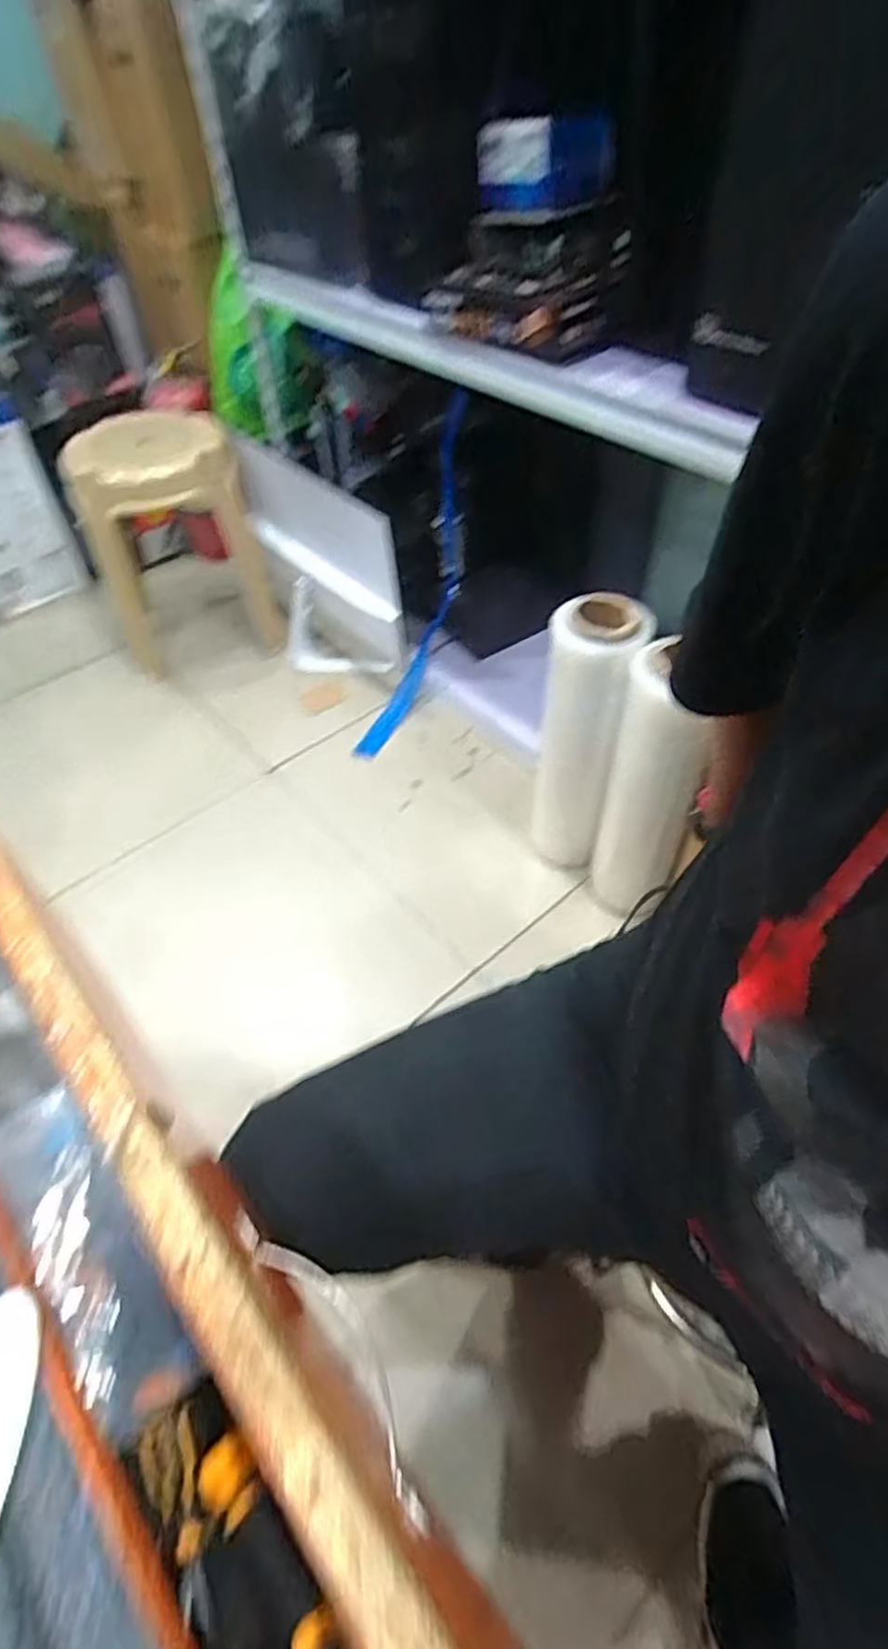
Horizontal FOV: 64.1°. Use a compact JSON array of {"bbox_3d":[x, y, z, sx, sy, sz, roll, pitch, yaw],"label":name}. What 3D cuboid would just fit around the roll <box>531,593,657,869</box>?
[{"bbox_3d":[0.212,-0.125,1.093,0.113,0.437,0.117,-1,50,1],"label":"roll"}]

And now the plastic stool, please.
[{"bbox_3d":[-0.606,-0.636,1.589,0.340,0.450,0.334,-19,52,-14],"label":"plastic stool"}]

